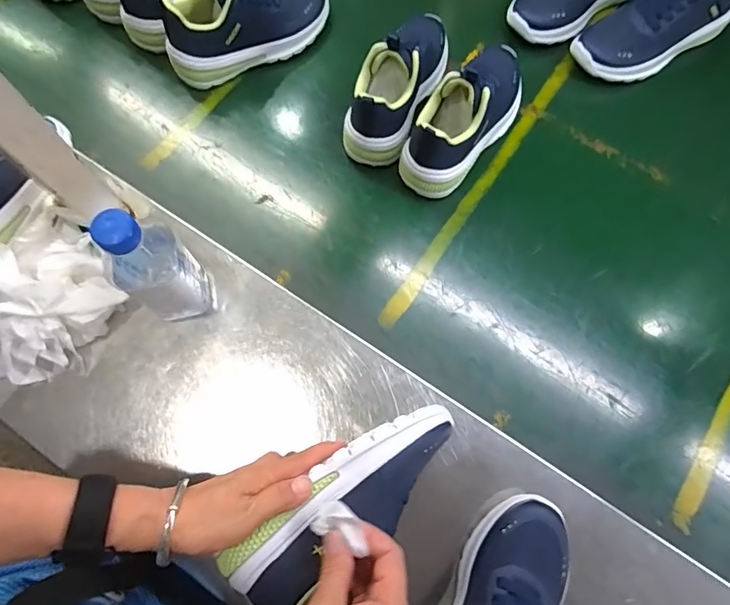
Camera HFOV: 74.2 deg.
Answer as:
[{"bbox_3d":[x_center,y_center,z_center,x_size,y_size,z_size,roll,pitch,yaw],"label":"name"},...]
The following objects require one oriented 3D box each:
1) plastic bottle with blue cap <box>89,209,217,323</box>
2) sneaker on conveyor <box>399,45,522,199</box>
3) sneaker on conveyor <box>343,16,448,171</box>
[{"bbox_3d":[-0.190,-0.031,0.436,0.060,0.164,0.057,0,74,0],"label":"plastic bottle with blue cap"},{"bbox_3d":[0.127,-0.228,0.552,0.079,0.120,0.223,35,73,8],"label":"sneaker on conveyor"},{"bbox_3d":[0.051,-0.272,0.575,0.084,0.107,0.219,25,72,5],"label":"sneaker on conveyor"}]

